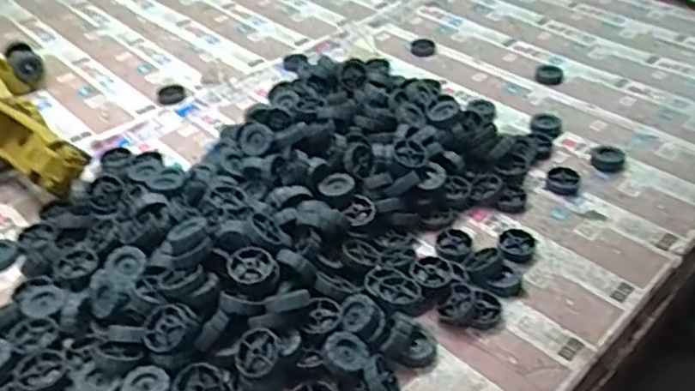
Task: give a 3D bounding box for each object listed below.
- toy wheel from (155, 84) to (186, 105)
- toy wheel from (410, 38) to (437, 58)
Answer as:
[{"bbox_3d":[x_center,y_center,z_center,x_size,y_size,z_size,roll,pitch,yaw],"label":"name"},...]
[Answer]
[{"bbox_3d":[-0.242,-0.140,0.906,0.039,0.014,0.039,-1,42,1],"label":"toy wheel"},{"bbox_3d":[0.116,-0.226,1.015,0.039,0.012,0.047,2,42,4],"label":"toy wheel"}]

